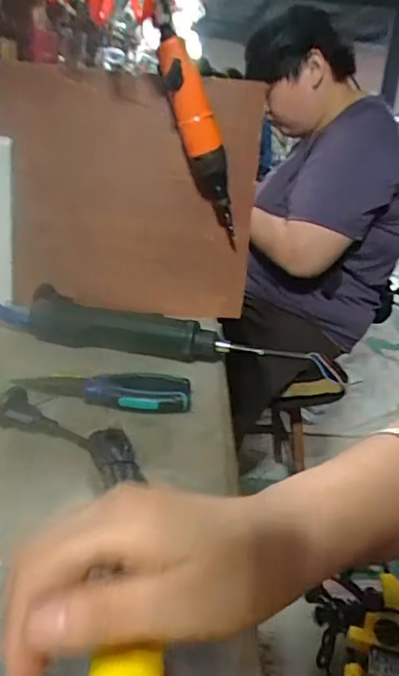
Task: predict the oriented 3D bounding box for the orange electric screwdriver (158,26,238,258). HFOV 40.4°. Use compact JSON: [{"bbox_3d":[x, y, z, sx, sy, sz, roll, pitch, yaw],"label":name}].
[{"bbox_3d":[0.003,-0.208,0.592,0.031,0.232,0.042,-37,40,-19],"label":"orange electric screwdriver"}]

